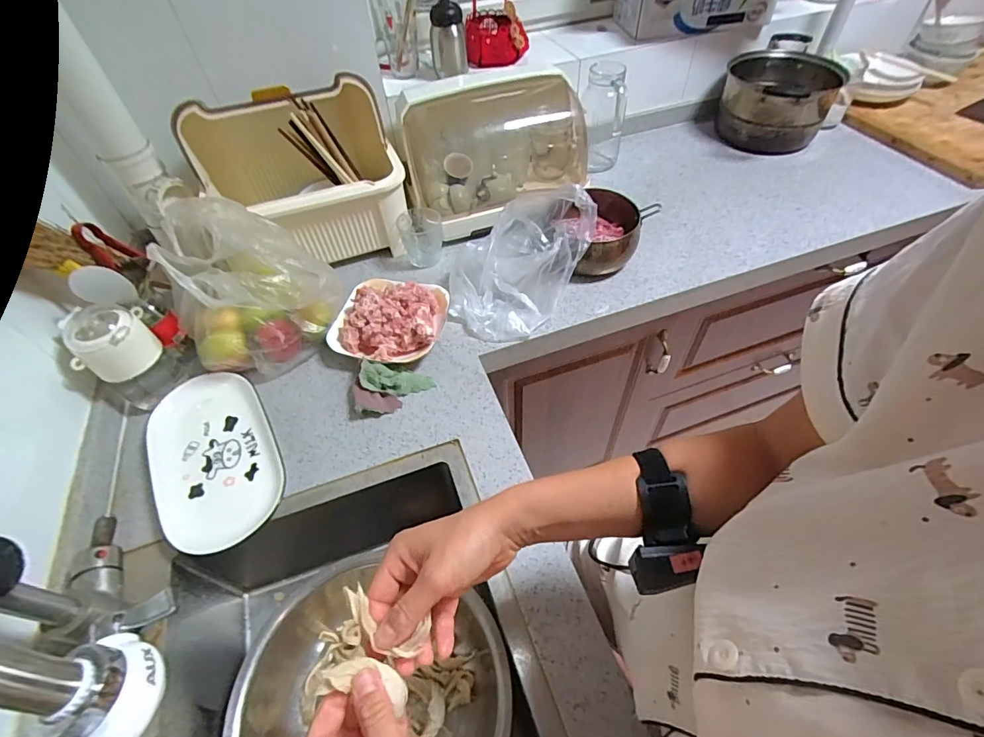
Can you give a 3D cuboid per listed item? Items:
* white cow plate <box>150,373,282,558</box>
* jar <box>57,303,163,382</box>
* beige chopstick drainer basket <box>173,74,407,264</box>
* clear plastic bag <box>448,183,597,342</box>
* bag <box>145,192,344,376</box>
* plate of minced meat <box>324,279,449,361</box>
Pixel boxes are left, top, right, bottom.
[{"bbox_3d":[-0.377,0.122,0.621,0.148,0.025,0.273,-27,55,-17],"label":"white cow plate"},{"bbox_3d":[-0.515,-0.036,0.624,0.085,0.075,0.075,-25,54,-16],"label":"jar"},{"bbox_3d":[-0.329,-0.323,0.799,0.336,0.242,0.157,-14,52,-8],"label":"beige chopstick drainer basket"},{"bbox_3d":[0.032,-0.183,0.763,0.185,0.139,0.239,30,59,25],"label":"clear plastic bag"},{"bbox_3d":[-0.380,-0.125,0.703,0.207,0.207,0.227,-37,58,-24],"label":"bag"},{"bbox_3d":[-0.171,-0.085,0.745,0.182,0.077,0.158,6,52,8],"label":"plate of minced meat"}]

